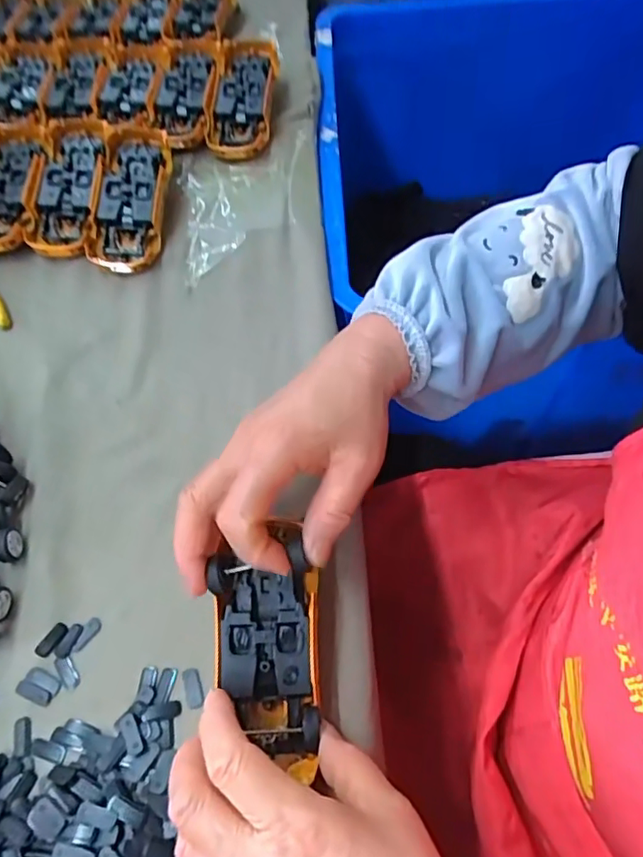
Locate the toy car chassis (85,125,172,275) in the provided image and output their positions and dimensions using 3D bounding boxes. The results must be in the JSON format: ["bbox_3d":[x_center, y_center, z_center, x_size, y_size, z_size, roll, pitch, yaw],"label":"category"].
[{"bbox_3d":[-0.160,-0.192,0.473,0.057,0.018,0.132,2,78,2],"label":"toy car chassis"}]

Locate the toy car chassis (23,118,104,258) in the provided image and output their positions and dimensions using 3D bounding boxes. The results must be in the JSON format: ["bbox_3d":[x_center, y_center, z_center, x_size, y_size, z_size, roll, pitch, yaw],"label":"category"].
[{"bbox_3d":[-0.216,-0.206,0.484,0.057,0.021,0.134,1,74,1],"label":"toy car chassis"}]

